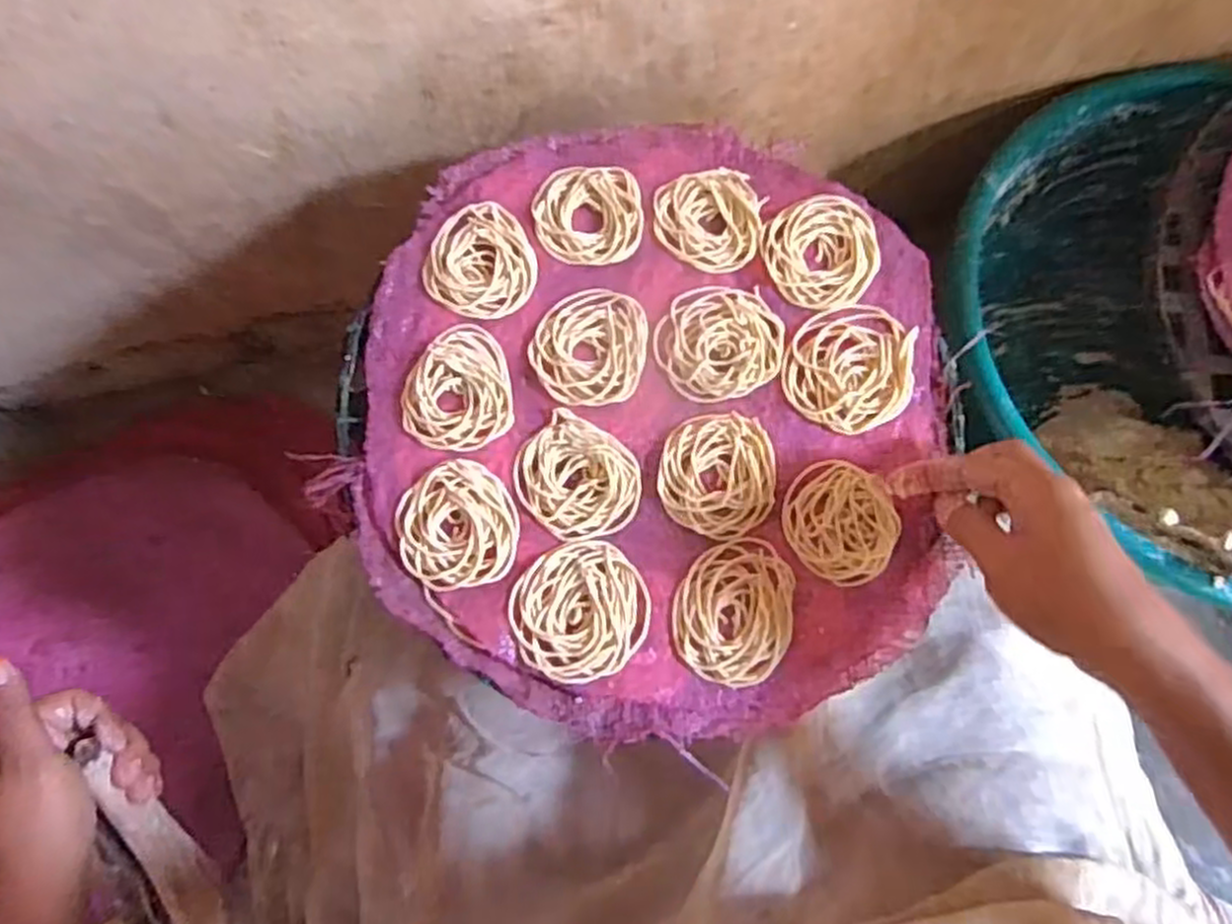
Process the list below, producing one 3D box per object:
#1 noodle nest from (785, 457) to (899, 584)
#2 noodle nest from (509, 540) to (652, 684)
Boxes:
[{"bbox_3d":[0.123,0.032,0.435,0.058,0.009,0.067,-20,74,-6],"label":"noodle nest"},{"bbox_3d":[-0.018,0.077,0.418,0.070,0.008,0.070,-6,73,-2],"label":"noodle nest"}]

